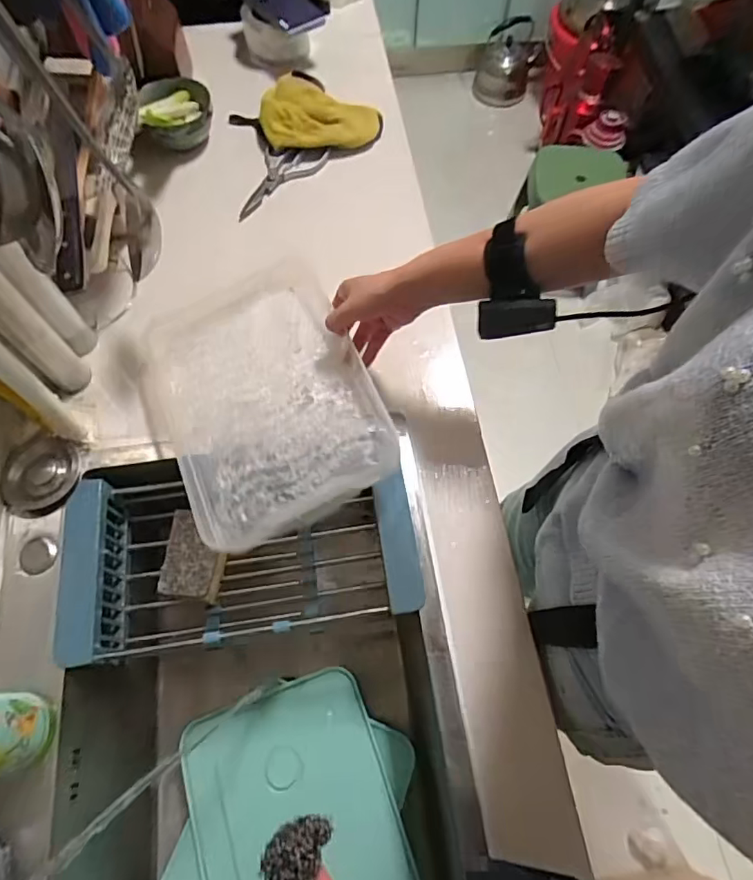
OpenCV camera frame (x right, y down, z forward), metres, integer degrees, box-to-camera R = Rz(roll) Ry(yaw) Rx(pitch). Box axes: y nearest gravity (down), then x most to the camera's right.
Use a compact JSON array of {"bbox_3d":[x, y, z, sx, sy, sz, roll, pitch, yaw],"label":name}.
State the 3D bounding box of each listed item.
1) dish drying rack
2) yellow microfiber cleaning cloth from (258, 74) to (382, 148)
[{"bbox_3d":[-0.149,0.126,0.600,0.372,0.107,0.184,-7,65,-5],"label":"dish drying rack"},{"bbox_3d":[-0.090,-0.514,0.831,0.176,0.053,0.122,-14,66,-7],"label":"yellow microfiber cleaning cloth"}]

